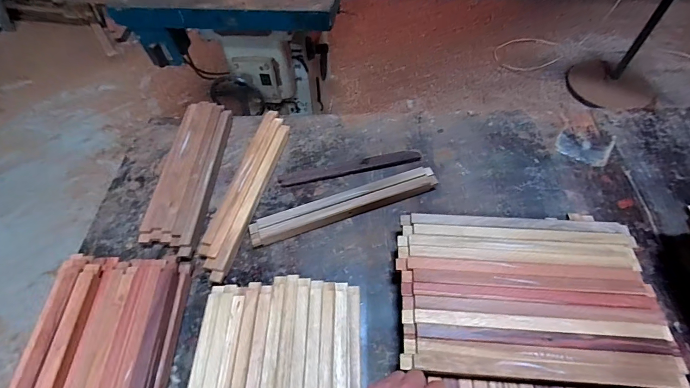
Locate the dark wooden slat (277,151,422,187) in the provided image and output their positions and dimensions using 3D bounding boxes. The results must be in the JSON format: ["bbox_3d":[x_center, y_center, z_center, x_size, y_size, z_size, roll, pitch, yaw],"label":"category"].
[{"bbox_3d":[0.010,-0.055,0.733,0.290,0.009,0.031,-11,56,-5],"label":"dark wooden slat"}]

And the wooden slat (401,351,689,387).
[{"bbox_3d":[0.258,0.227,0.459,0.355,0.018,0.023,2,56,4],"label":"wooden slat"}]

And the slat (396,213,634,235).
[{"bbox_3d":[0.274,0.048,0.586,0.351,0.012,0.025,3,56,4],"label":"slat"}]

